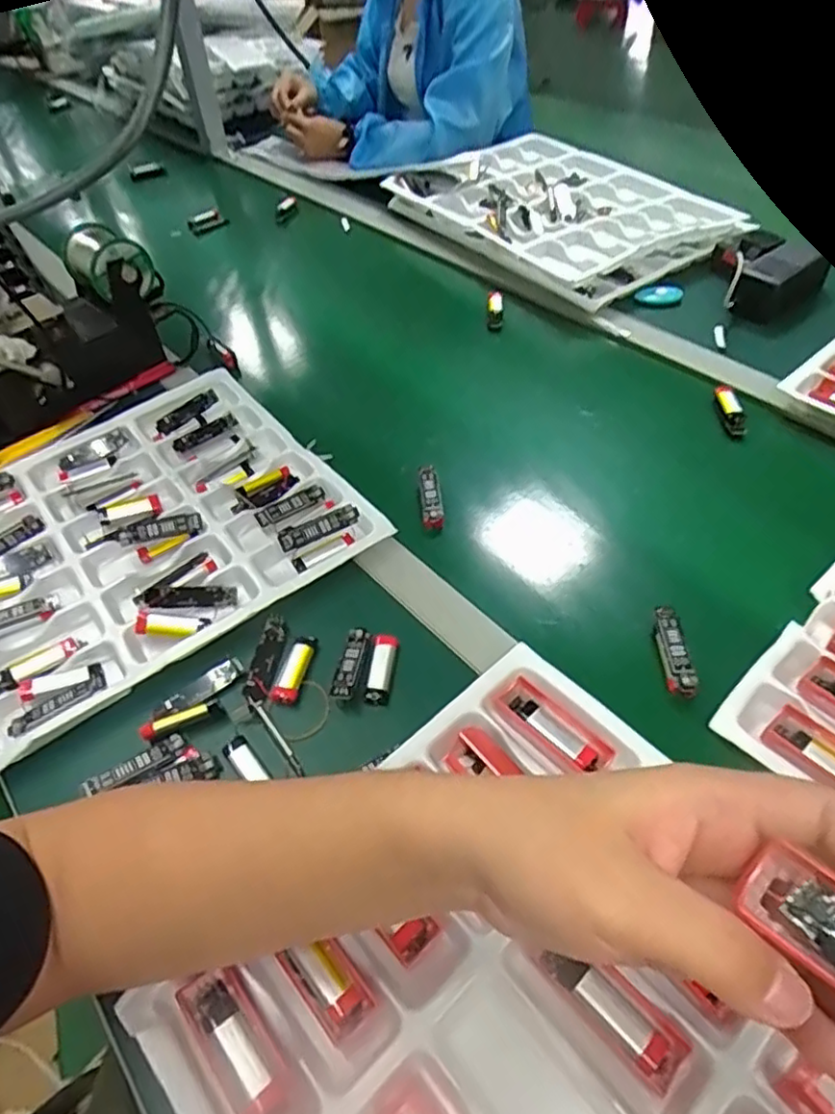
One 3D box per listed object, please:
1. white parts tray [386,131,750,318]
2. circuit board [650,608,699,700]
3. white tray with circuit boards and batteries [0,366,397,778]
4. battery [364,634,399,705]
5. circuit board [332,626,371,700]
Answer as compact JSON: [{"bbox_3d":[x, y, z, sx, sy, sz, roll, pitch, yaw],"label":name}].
[{"bbox_3d":[0.220,-0.538,0.993,0.363,0.041,0.497,-29,53,-20],"label":"white parts tray"},{"bbox_3d":[0.186,0.067,0.481,0.020,0.012,0.072,-1,49,4],"label":"circuit board"},{"bbox_3d":[-0.293,0.009,0.573,0.458,0.051,0.328,-30,52,-17],"label":"white tray with circuit boards and batteries"},{"bbox_3d":[-0.025,0.083,0.483,0.018,0.016,0.059,3,49,7],"label":"battery"},{"bbox_3d":[-0.048,0.077,0.483,0.019,0.011,0.066,6,49,9],"label":"circuit board"}]

